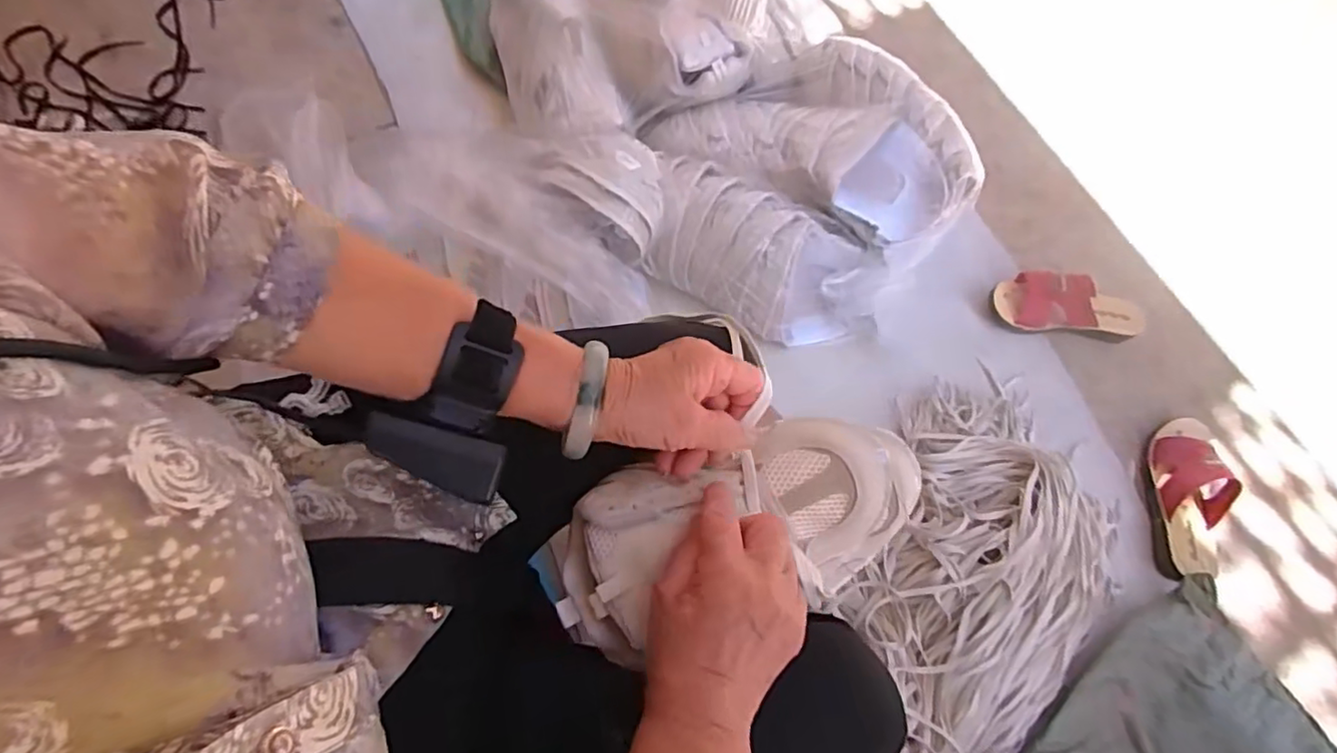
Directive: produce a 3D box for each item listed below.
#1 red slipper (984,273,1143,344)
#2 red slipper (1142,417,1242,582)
[{"bbox_3d":[0.596,-0.109,0.945,0.220,0.065,0.086,3,71,-1],"label":"red slipper"},{"bbox_3d":[0.718,0.163,0.877,0.082,0.069,0.231,10,71,2],"label":"red slipper"}]

